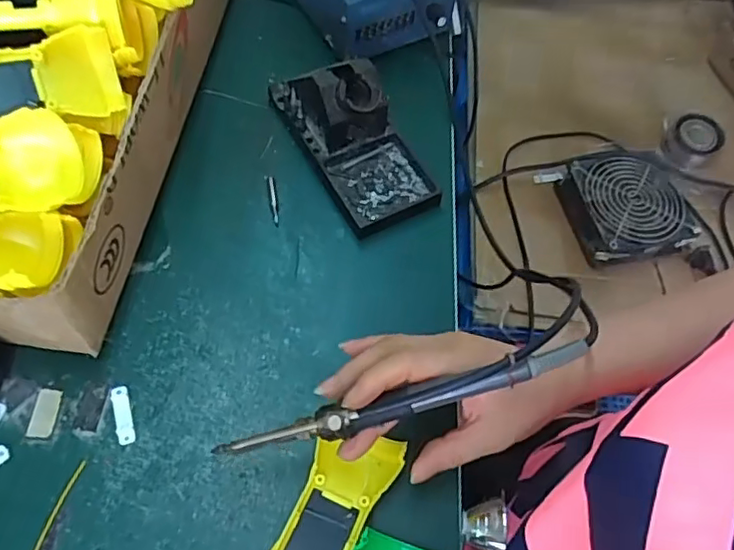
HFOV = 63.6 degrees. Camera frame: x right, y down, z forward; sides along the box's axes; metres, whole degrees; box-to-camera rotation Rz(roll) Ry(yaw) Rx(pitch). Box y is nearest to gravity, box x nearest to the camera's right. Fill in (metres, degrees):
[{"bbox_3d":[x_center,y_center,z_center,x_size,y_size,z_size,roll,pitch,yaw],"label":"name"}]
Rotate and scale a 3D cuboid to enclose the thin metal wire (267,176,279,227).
[{"bbox_3d":[-0.072,-0.058,0.457,0.006,0.006,0.043,-9,65,-7],"label":"thin metal wire"}]

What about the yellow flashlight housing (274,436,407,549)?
[{"bbox_3d":[-0.026,0.151,0.338,0.045,0.026,0.132,27,60,12],"label":"yellow flashlight housing"}]

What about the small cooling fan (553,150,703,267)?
[{"bbox_3d":[0.289,-0.076,0.668,0.134,0.042,0.127,-15,66,-10],"label":"small cooling fan"}]

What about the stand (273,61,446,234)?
[{"bbox_3d":[-0.010,-0.117,0.456,0.076,0.070,0.157,-26,66,-18],"label":"stand"}]

